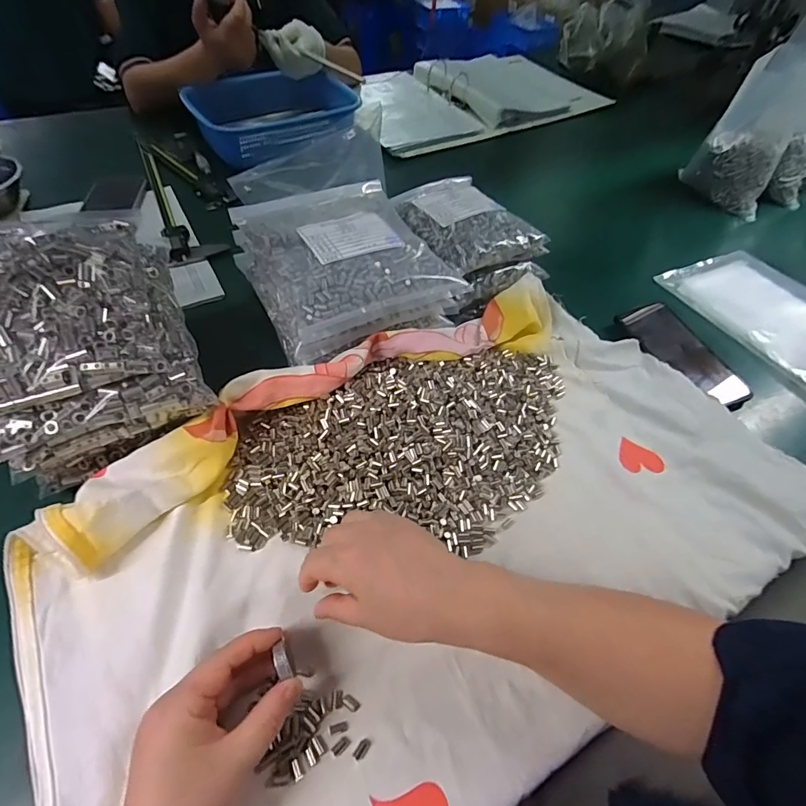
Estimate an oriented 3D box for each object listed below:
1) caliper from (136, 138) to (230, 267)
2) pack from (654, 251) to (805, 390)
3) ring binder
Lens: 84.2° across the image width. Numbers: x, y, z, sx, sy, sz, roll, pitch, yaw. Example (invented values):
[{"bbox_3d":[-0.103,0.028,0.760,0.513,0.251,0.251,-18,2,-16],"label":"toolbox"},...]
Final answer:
[{"bbox_3d":[-0.354,-0.331,0.703,0.077,0.022,0.358,-19,54,-17],"label":"caliper"},{"bbox_3d":[0.506,-0.127,0.600,0.180,0.013,0.264,-21,55,-18],"label":"pack"},{"bbox_3d":[0.163,-0.728,1.030,0.623,0.069,0.347,-26,59,-22],"label":"ring binder"}]

